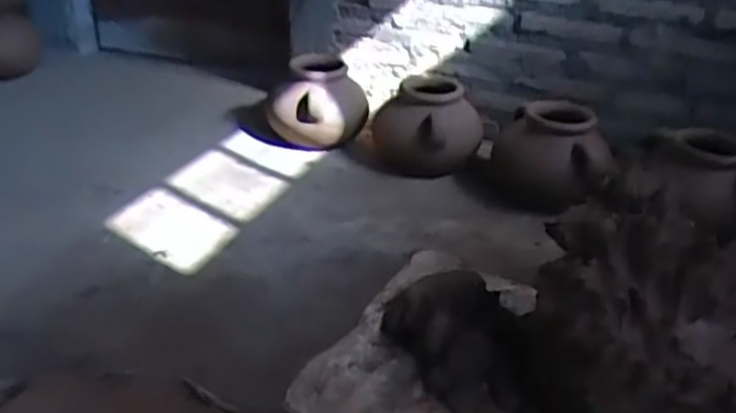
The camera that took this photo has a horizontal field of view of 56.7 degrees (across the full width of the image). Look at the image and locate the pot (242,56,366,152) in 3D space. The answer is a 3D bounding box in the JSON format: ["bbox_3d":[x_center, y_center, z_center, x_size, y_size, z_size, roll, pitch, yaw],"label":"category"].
[{"bbox_3d":[-0.157,-0.264,1.768,0.273,0.217,0.221,-3,29,-15],"label":"pot"}]

